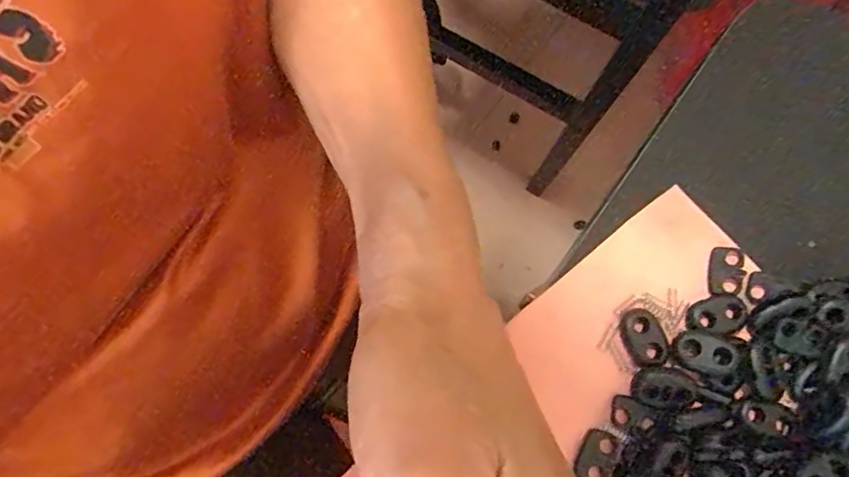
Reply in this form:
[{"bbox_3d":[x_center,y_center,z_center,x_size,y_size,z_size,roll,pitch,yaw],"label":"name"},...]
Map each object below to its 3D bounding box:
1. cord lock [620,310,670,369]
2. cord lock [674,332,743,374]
[{"bbox_3d":[0.081,0.037,0.202,0.014,0.004,0.021,-13,77,-5],"label":"cord lock"},{"bbox_3d":[0.102,0.042,0.199,0.022,0.005,0.013,21,76,4],"label":"cord lock"}]

